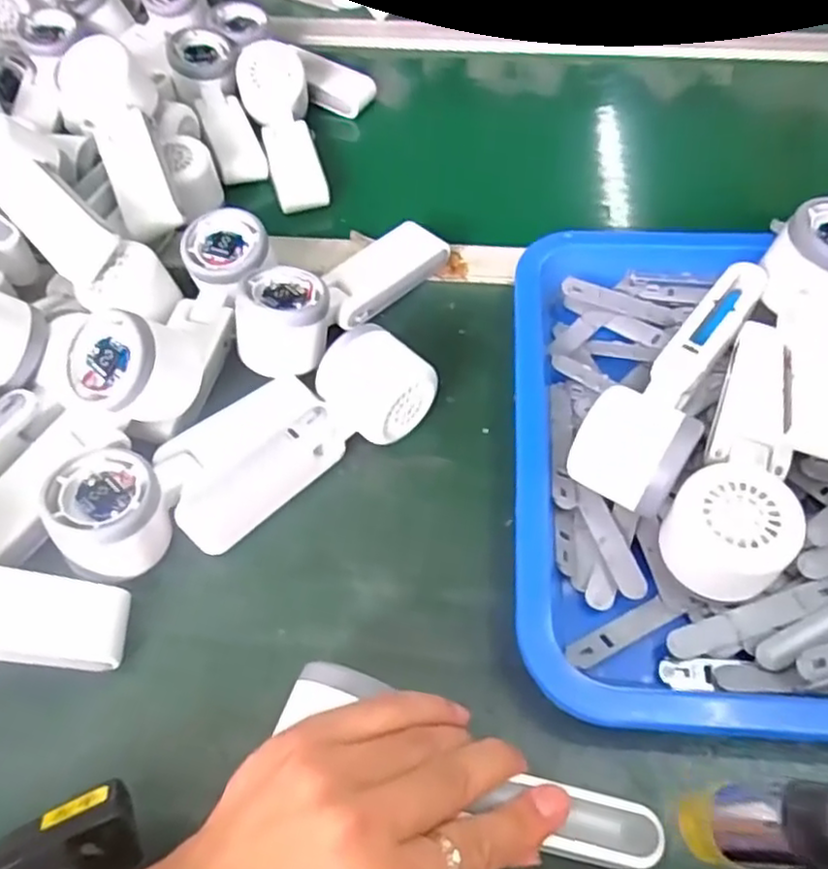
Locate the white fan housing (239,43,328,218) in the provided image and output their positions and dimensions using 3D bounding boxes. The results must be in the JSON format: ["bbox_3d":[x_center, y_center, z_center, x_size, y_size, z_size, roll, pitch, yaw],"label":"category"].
[{"bbox_3d":[-0.109,-0.254,0.570,0.057,0.041,0.150,-12,74,-7],"label":"white fan housing"}]

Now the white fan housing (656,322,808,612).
[{"bbox_3d":[0.176,0.016,0.361,0.054,0.054,0.160,24,59,17],"label":"white fan housing"}]

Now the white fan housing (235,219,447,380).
[{"bbox_3d":[-0.048,-0.102,0.456,0.054,0.047,0.160,34,63,23],"label":"white fan housing"}]

